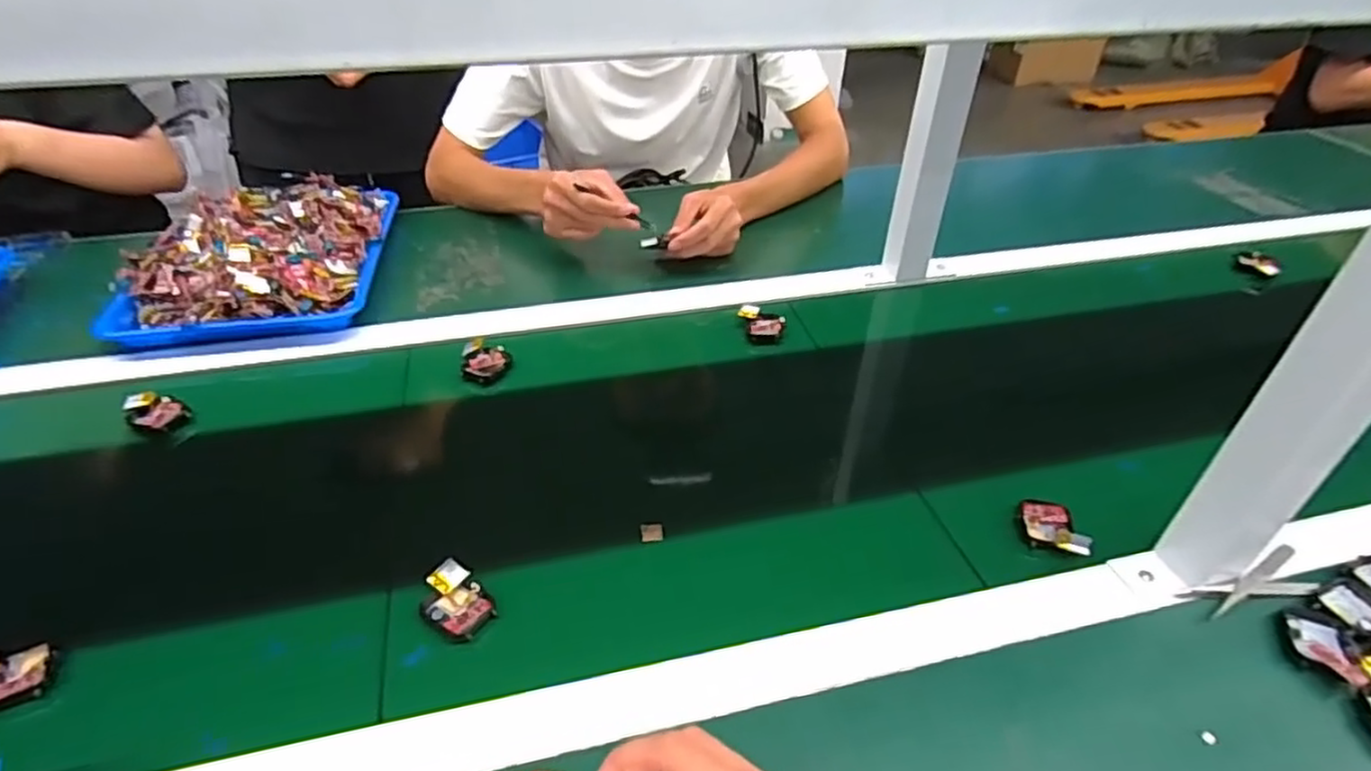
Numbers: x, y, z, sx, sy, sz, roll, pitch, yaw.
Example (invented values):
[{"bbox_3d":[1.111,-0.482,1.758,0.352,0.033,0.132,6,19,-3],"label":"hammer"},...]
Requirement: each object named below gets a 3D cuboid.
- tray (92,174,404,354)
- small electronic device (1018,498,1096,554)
[{"bbox_3d":[-0.471,-0.153,0.803,0.241,0.077,0.296,-4,39,-5],"label":"tray"},{"bbox_3d":[0.279,0.106,0.539,0.037,0.022,0.059,2,39,3],"label":"small electronic device"}]

